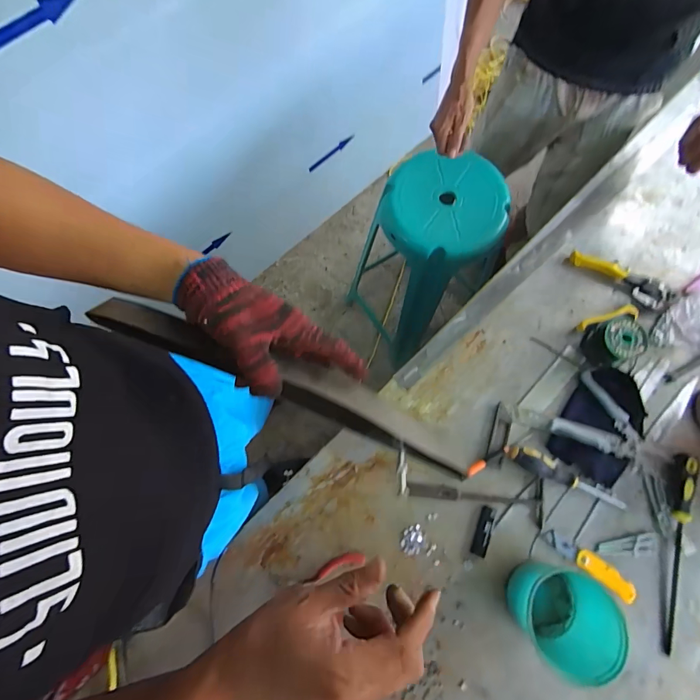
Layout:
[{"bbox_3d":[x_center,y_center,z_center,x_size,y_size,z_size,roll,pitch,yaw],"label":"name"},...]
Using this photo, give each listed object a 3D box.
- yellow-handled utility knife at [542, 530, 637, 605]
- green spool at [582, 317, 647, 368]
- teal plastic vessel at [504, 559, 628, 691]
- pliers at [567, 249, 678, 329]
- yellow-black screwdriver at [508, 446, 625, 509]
[{"bbox_3d":[0.373,0.332,0.593,0.140,0.023,0.031,36,78,12],"label":"yellow-handled utility knife"},{"bbox_3d":[0.456,-0.014,0.666,0.079,0.068,0.072,-1,73,2],"label":"green spool"},{"bbox_3d":[0.304,0.377,0.544,0.121,0.096,0.125,-1,73,2],"label":"teal plastic vessel"},{"bbox_3d":[0.509,-0.111,0.711,0.183,0.024,0.156,1,73,2],"label":"pliers"},{"bbox_3d":[0.355,0.205,0.621,0.194,0.027,0.032,23,75,8],"label":"yellow-black screwdriver"}]

